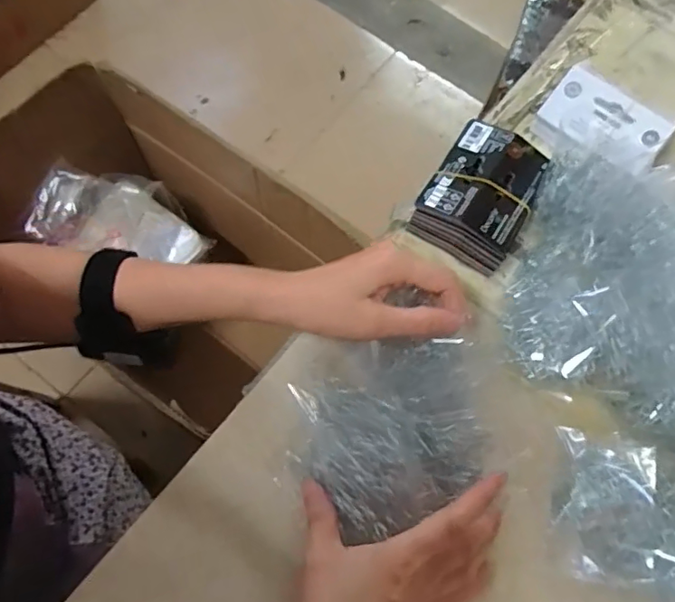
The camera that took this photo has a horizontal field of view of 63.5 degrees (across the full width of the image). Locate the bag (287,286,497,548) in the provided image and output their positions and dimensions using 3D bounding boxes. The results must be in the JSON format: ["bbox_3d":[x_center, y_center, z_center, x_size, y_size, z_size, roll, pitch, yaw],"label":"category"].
[{"bbox_3d":[0.036,0.080,0.358,0.118,0.043,0.114,-29,71,-12],"label":"bag"}]

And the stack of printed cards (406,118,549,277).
[{"bbox_3d":[0.116,-0.085,0.443,0.081,0.043,0.114,31,70,7],"label":"stack of printed cards"}]

